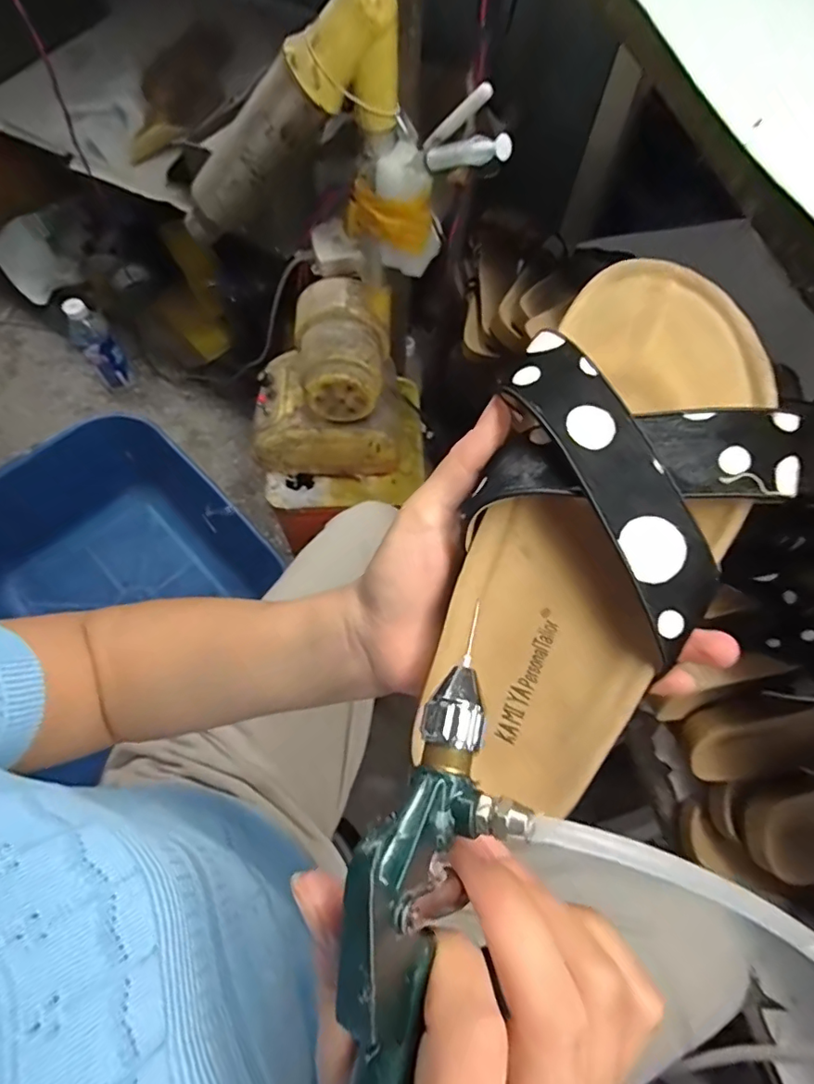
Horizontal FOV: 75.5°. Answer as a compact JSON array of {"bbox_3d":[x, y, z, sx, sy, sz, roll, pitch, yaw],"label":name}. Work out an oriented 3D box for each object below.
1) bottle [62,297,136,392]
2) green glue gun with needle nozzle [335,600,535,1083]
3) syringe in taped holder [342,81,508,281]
[{"bbox_3d":[-0.687,-0.434,1.177,0.084,0.226,0.082,-36,74,-15],"label":"bottle"},{"bbox_3d":[0.006,0.092,0.138,0.040,0.029,0.149,15,66,4],"label":"green glue gun with needle nozzle"},{"bbox_3d":[0.022,-0.341,0.495,0.061,0.227,0.110,-48,110,-18],"label":"syringe in taped holder"}]

